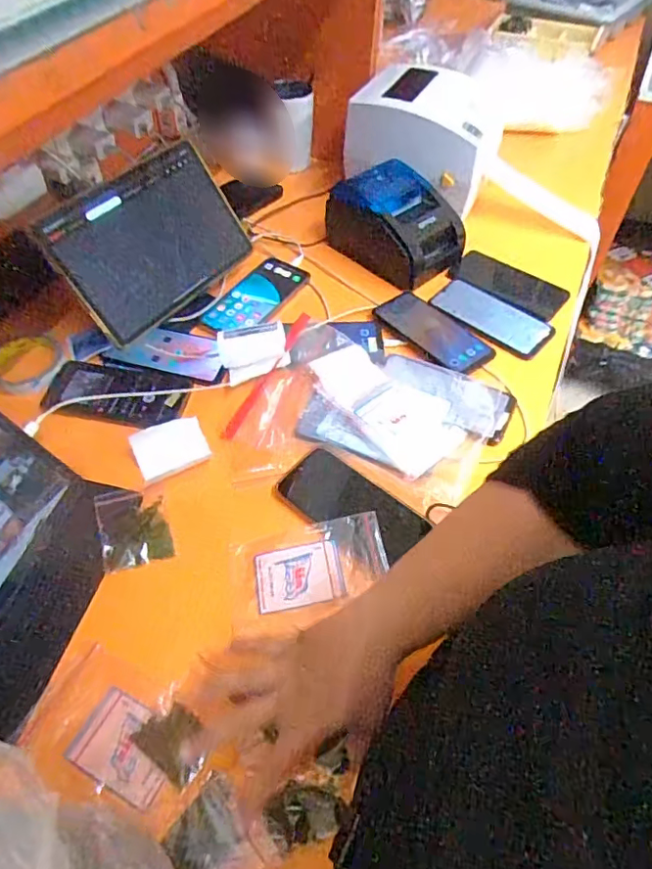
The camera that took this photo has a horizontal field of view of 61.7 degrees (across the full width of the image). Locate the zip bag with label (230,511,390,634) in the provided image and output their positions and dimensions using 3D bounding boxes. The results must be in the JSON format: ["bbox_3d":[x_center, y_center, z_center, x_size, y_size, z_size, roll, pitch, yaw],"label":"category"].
[{"bbox_3d":[-0.018,0.135,0.537,0.154,0.009,0.097,-13,56,1],"label":"zip bag with label"}]

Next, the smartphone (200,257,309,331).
[{"bbox_3d":[-0.098,-0.196,0.776,0.085,0.008,0.166,29,59,19],"label":"smartphone"}]

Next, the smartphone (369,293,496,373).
[{"bbox_3d":[0.145,-0.140,0.728,0.076,0.012,0.167,-35,61,-22],"label":"smartphone"}]

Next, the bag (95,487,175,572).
[{"bbox_3d":[-0.202,0.096,0.573,0.067,0.016,0.087,-15,56,-11],"label":"bag"}]

